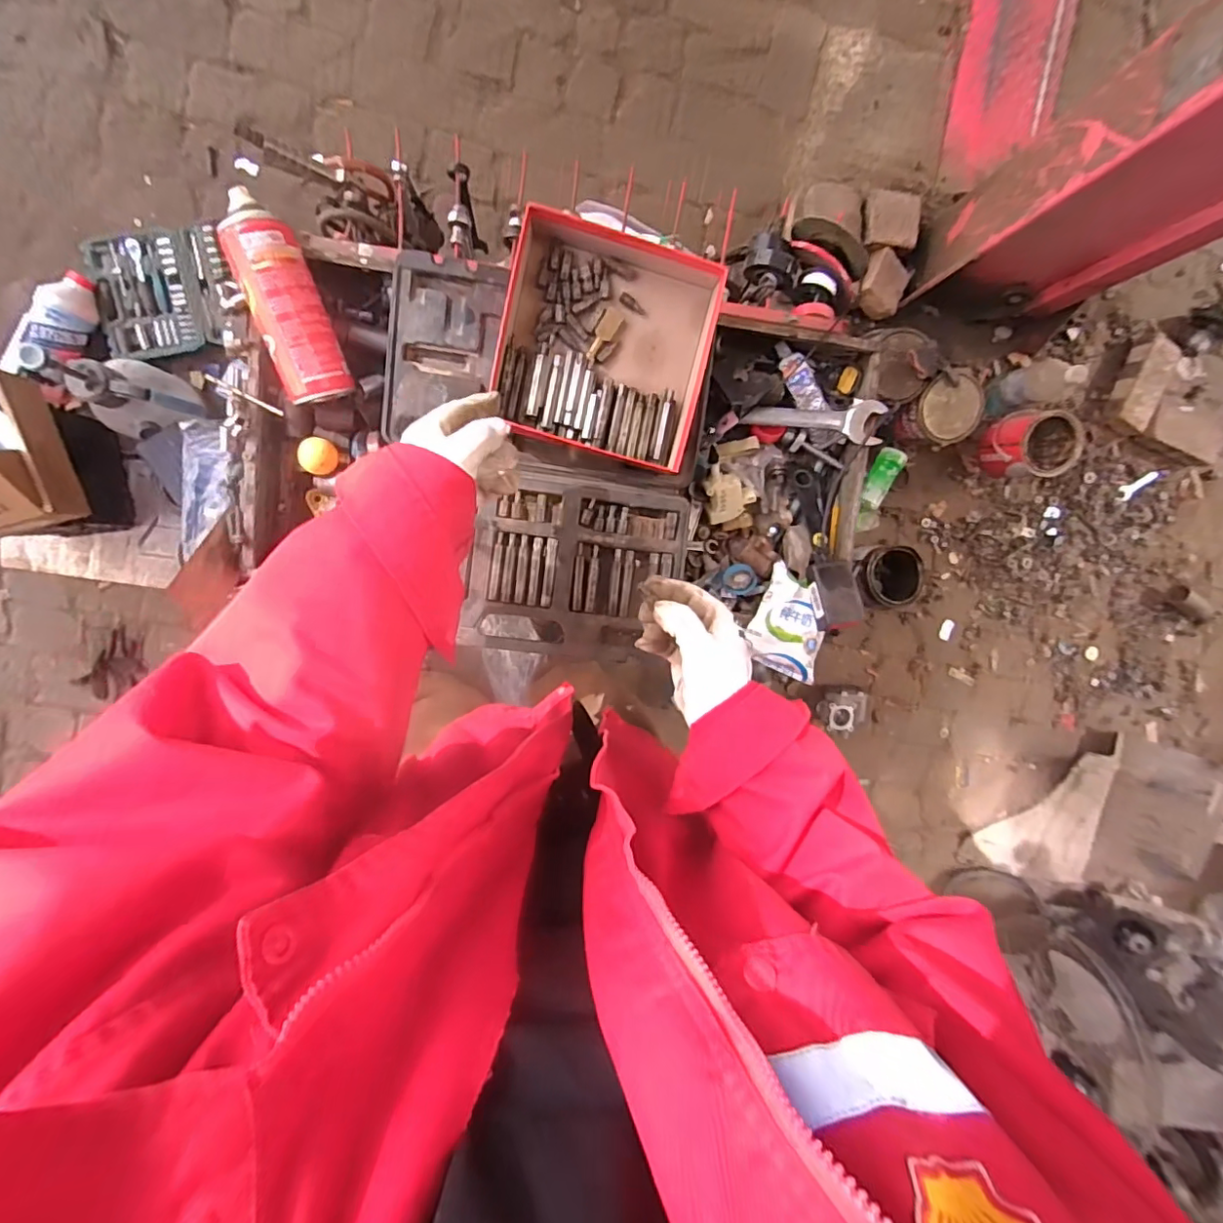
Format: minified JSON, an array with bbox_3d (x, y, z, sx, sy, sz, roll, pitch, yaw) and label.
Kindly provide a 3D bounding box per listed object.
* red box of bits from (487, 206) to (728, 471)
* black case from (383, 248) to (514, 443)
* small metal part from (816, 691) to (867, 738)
[{"bbox_3d":[-0.004,-0.279,0.572,0.205,0.045,0.215,13,96,-7],"label":"red box of bits"},{"bbox_3d":[-0.174,-0.268,0.576,0.107,0.023,0.176,7,96,-6],"label":"black case"},{"bbox_3d":[0.603,0.262,1.461,0.118,0.069,0.118,1,97,-5],"label":"small metal part"}]

